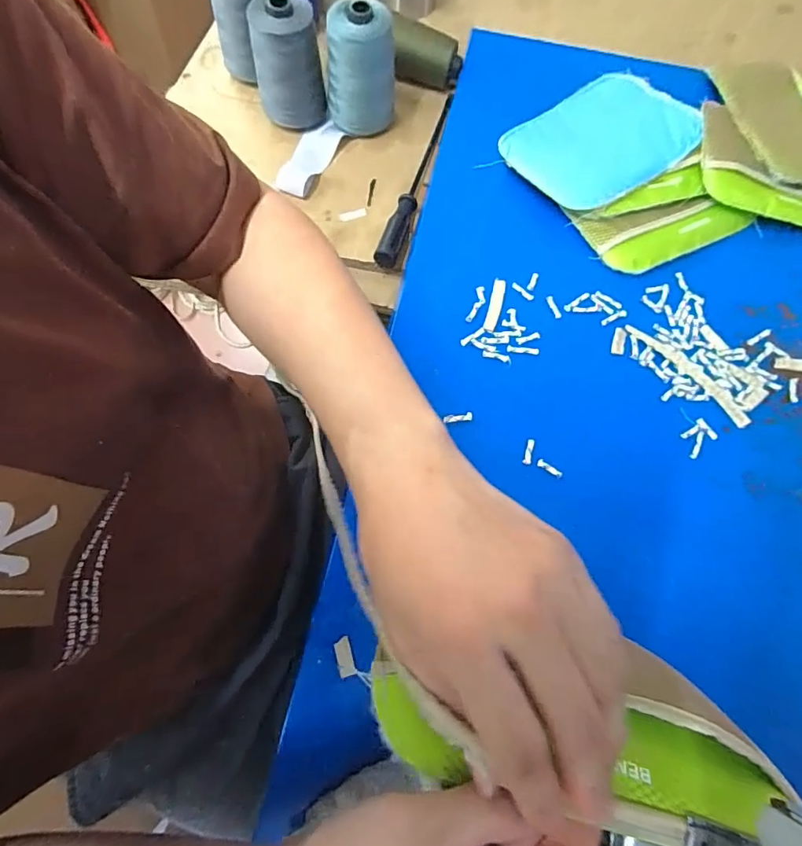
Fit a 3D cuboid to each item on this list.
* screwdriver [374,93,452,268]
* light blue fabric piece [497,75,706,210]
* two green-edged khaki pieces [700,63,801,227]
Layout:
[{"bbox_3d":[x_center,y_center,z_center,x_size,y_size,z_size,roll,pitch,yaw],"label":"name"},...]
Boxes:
[{"bbox_3d":[0.018,-0.279,0.542,0.023,0.021,0.264,16,74,4],"label":"screwdriver"},{"bbox_3d":[0.215,-0.309,0.523,0.196,0.011,0.146,-35,69,-12],"label":"light blue fabric piece"},{"bbox_3d":[0.422,-0.316,0.536,0.192,0.044,0.227,12,73,3],"label":"two green-edged khaki pieces"}]

